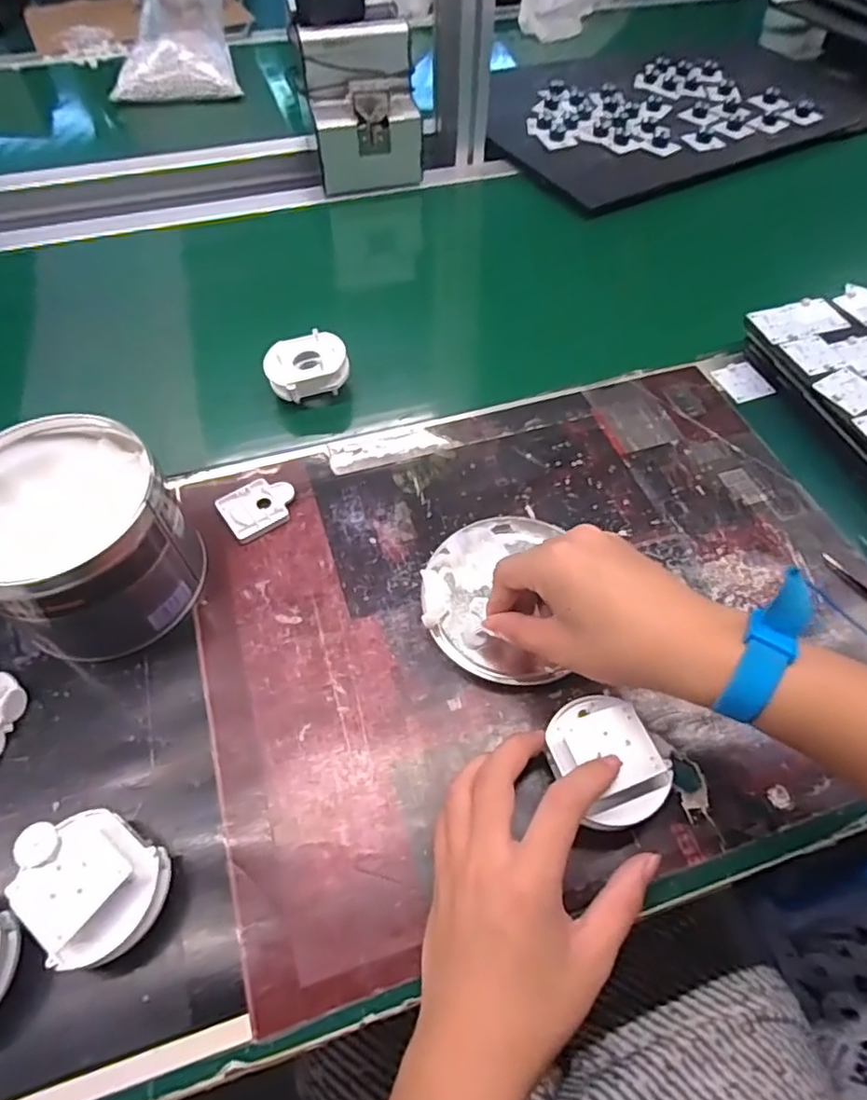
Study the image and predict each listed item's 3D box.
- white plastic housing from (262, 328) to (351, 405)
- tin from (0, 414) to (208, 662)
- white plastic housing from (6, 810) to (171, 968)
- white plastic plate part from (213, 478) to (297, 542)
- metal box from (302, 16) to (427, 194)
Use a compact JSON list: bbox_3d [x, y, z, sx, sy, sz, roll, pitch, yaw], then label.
[{"bbox_3d":[-0.111,-0.162,0.537,0.070,0.021,0.056,-22,59,-14],"label":"white plastic housing"},{"bbox_3d":[-0.231,-0.005,0.402,0.132,0.090,0.121,0,56,0],"label":"tin"},{"bbox_3d":[-0.174,0.171,0.312,0.067,0.047,0.058,36,63,21],"label":"white plastic housing"},{"bbox_3d":[-0.135,-0.035,0.474,0.056,0.007,0.048,-30,61,-19],"label":"white plastic plate part"},{"bbox_3d":[-0.082,-0.520,0.719,0.123,0.134,0.091,-12,57,-8],"label":"metal box"}]

